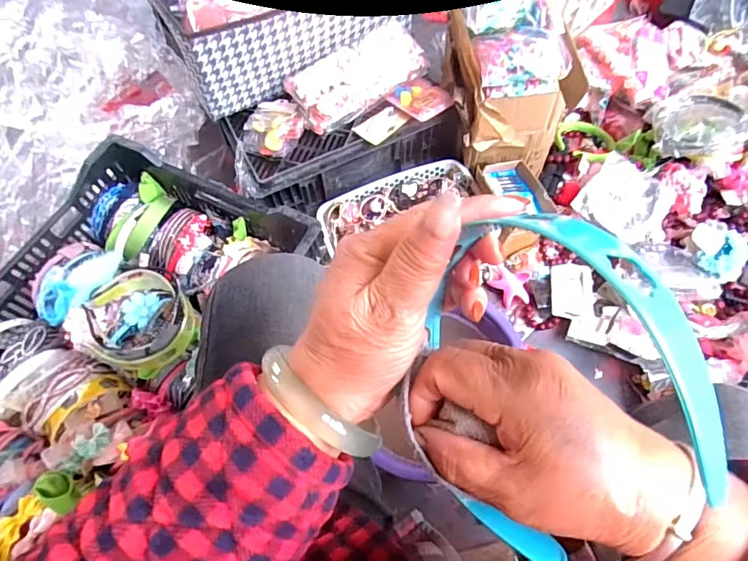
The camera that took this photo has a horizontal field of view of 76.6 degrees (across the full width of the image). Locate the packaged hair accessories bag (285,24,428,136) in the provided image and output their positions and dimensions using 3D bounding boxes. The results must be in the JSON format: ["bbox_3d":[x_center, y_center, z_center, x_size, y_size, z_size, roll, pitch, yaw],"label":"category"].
[{"bbox_3d":[-0.029,-0.348,0.804,0.237,0.064,0.098,-35,68,-14],"label":"packaged hair accessories bag"}]

